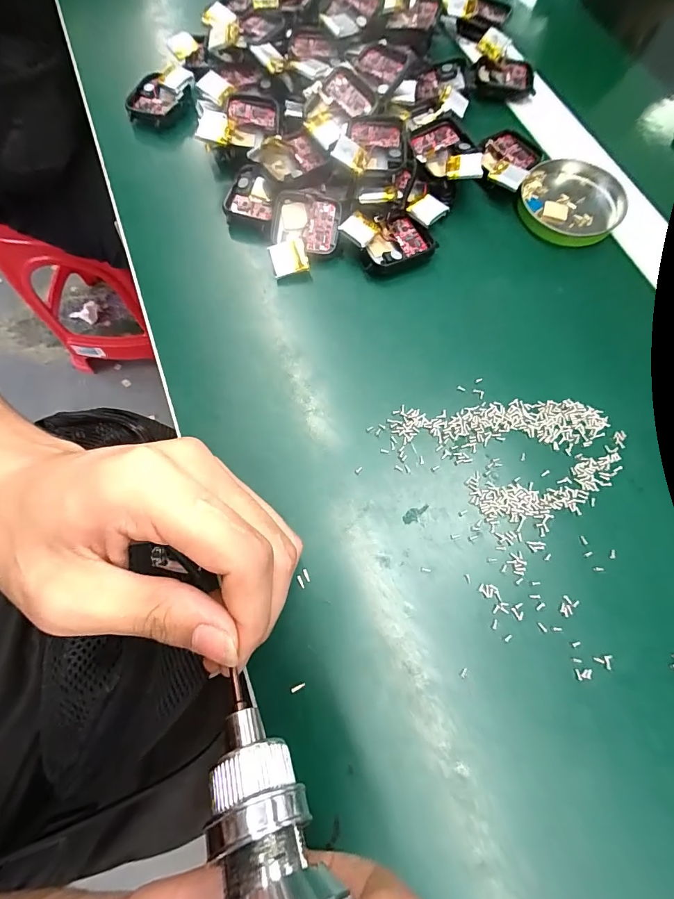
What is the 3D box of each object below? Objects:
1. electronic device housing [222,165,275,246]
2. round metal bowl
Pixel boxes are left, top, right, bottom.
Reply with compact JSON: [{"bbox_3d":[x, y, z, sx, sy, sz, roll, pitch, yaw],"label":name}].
[{"bbox_3d":[-0.054,-0.160,0.260,0.030,0.015,0.049,6,71,2],"label":"electronic device housing"},{"bbox_3d":[0.153,-0.162,0.263,0.064,0.010,0.062,0,71,0],"label":"round metal bowl"}]

